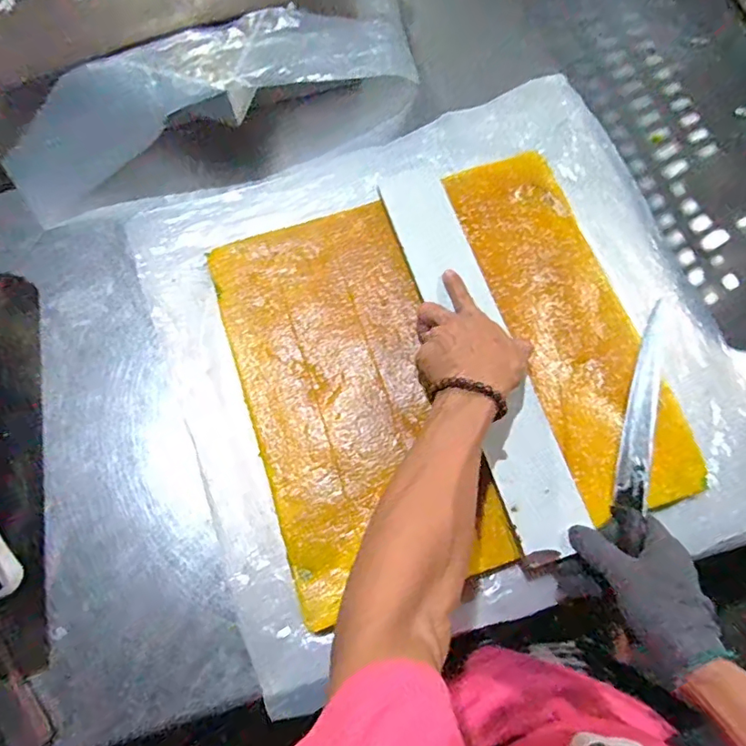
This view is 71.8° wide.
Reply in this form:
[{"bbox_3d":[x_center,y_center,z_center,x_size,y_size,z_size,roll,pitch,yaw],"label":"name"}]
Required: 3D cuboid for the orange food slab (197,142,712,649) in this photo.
[{"bbox_3d":[0.079,-0.016,0.569,0.433,0.019,0.425,-19,75,-5],"label":"orange food slab"}]

